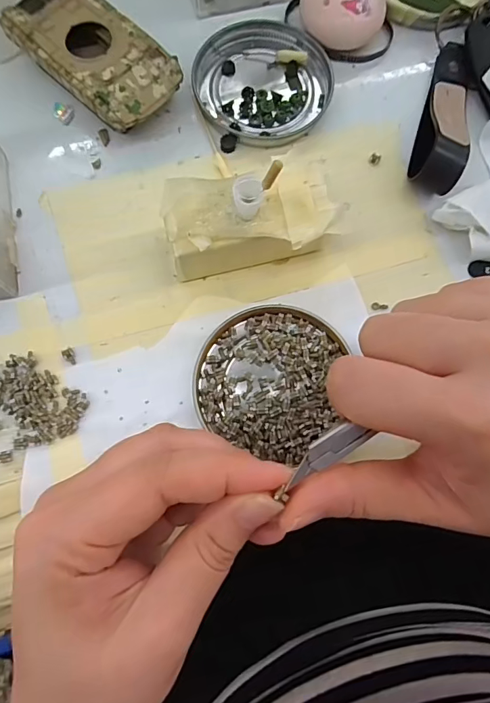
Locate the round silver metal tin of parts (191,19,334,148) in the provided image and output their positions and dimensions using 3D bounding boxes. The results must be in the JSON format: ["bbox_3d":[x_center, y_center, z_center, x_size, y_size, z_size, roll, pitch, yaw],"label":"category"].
[{"bbox_3d":[0.009,-0.159,0.257,0.076,0.009,0.079,0,78,-1],"label":"round silver metal tin of parts"}]

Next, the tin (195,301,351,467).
[{"bbox_3d":[0.011,0.014,0.217,0.069,0.012,0.071,8,77,1],"label":"tin"}]

